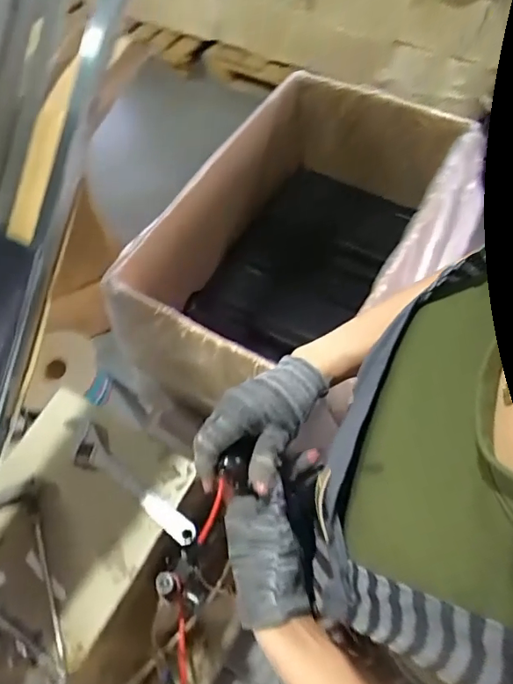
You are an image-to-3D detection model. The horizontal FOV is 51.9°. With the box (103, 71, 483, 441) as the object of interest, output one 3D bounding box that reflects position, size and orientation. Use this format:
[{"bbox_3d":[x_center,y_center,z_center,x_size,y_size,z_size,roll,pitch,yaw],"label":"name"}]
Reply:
[{"bbox_3d":[0.055,-0.182,0.932,0.317,0.271,0.621,33,67,20],"label":"box"}]

